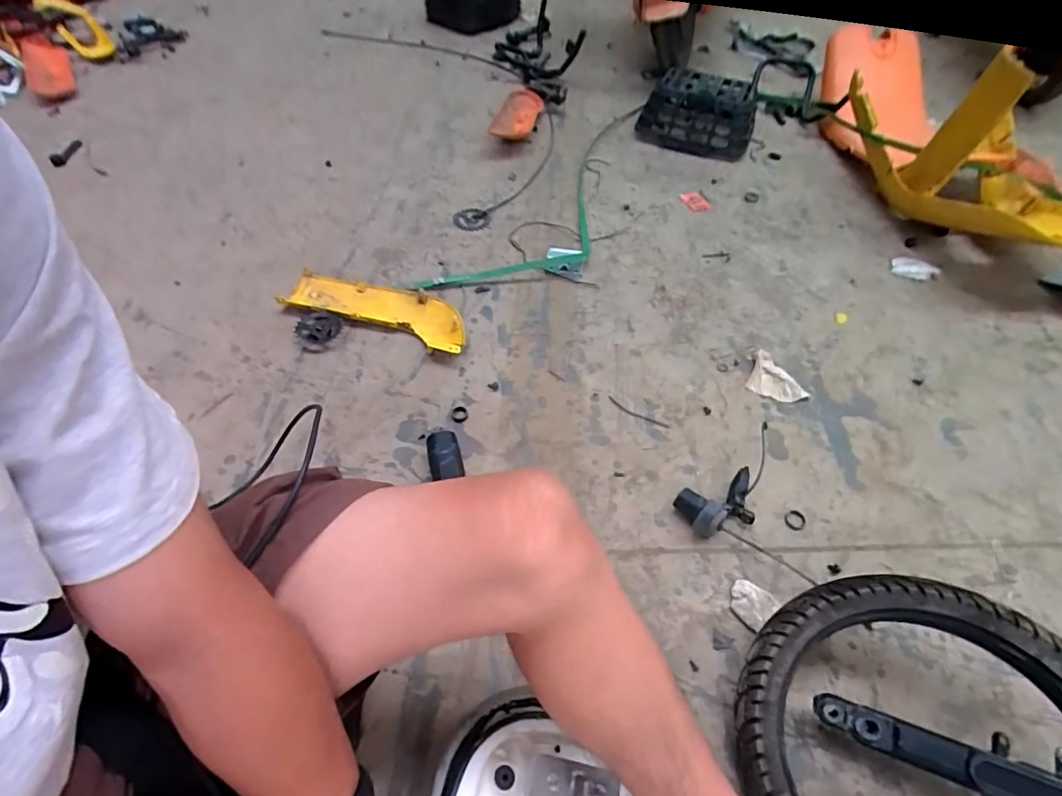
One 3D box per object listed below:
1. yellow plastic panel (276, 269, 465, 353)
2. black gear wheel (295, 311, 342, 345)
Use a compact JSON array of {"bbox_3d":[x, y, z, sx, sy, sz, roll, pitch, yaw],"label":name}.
[{"bbox_3d":[-0.285,-0.166,0.950,0.364,0.044,0.114,15,55,10],"label":"yellow plastic panel"},{"bbox_3d":[-0.389,-0.129,0.914,0.075,0.006,0.068,22,68,2],"label":"black gear wheel"}]

